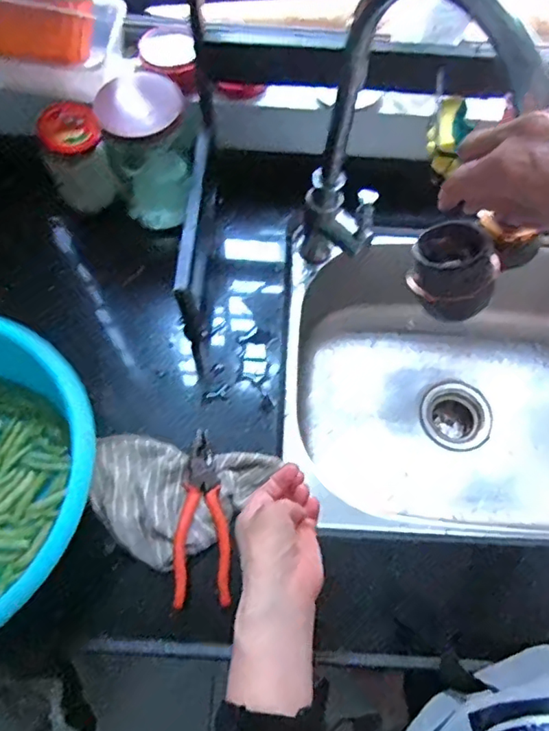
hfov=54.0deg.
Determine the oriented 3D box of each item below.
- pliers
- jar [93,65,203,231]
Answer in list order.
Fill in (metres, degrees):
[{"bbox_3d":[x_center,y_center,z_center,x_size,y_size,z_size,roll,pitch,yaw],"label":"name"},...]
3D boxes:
[{"bbox_3d":[-0.078,0.155,0.563,0.056,0.011,0.175,-4,68,-3],"label":"pliers"},{"bbox_3d":[-0.149,-0.258,0.663,0.098,0.160,0.101,1,68,-1],"label":"jar"}]

